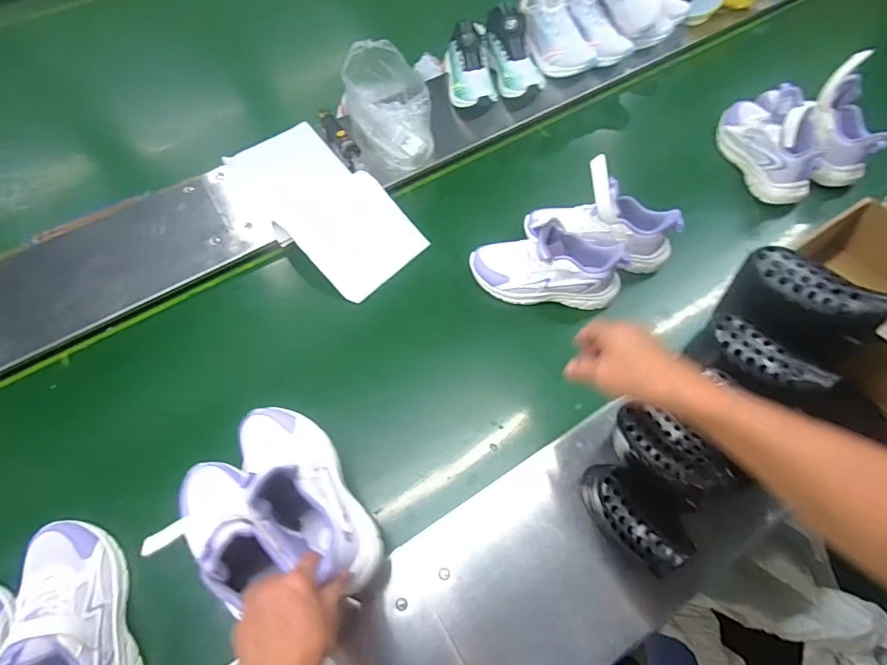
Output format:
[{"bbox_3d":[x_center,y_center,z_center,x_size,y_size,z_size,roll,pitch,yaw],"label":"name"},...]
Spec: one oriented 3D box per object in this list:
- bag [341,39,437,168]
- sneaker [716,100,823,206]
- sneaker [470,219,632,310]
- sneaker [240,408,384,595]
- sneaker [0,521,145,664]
[{"bbox_3d":[-0.109,-0.434,0.918,0.165,0.158,0.188,-5,62,0],"label":"bag"},{"bbox_3d":[0.623,-0.375,0.881,0.092,0.116,0.251,-11,62,-4],"label":"sneaker"},{"bbox_3d":[0.167,-0.114,0.750,0.240,0.119,0.083,6,62,6],"label":"sneaker"},{"bbox_3d":[-0.171,0.176,0.536,0.095,0.126,0.247,-34,62,-15],"label":"sneaker"},{"bbox_3d":[-0.443,0.338,0.537,0.094,0.106,0.258,-30,65,-13],"label":"sneaker"}]

